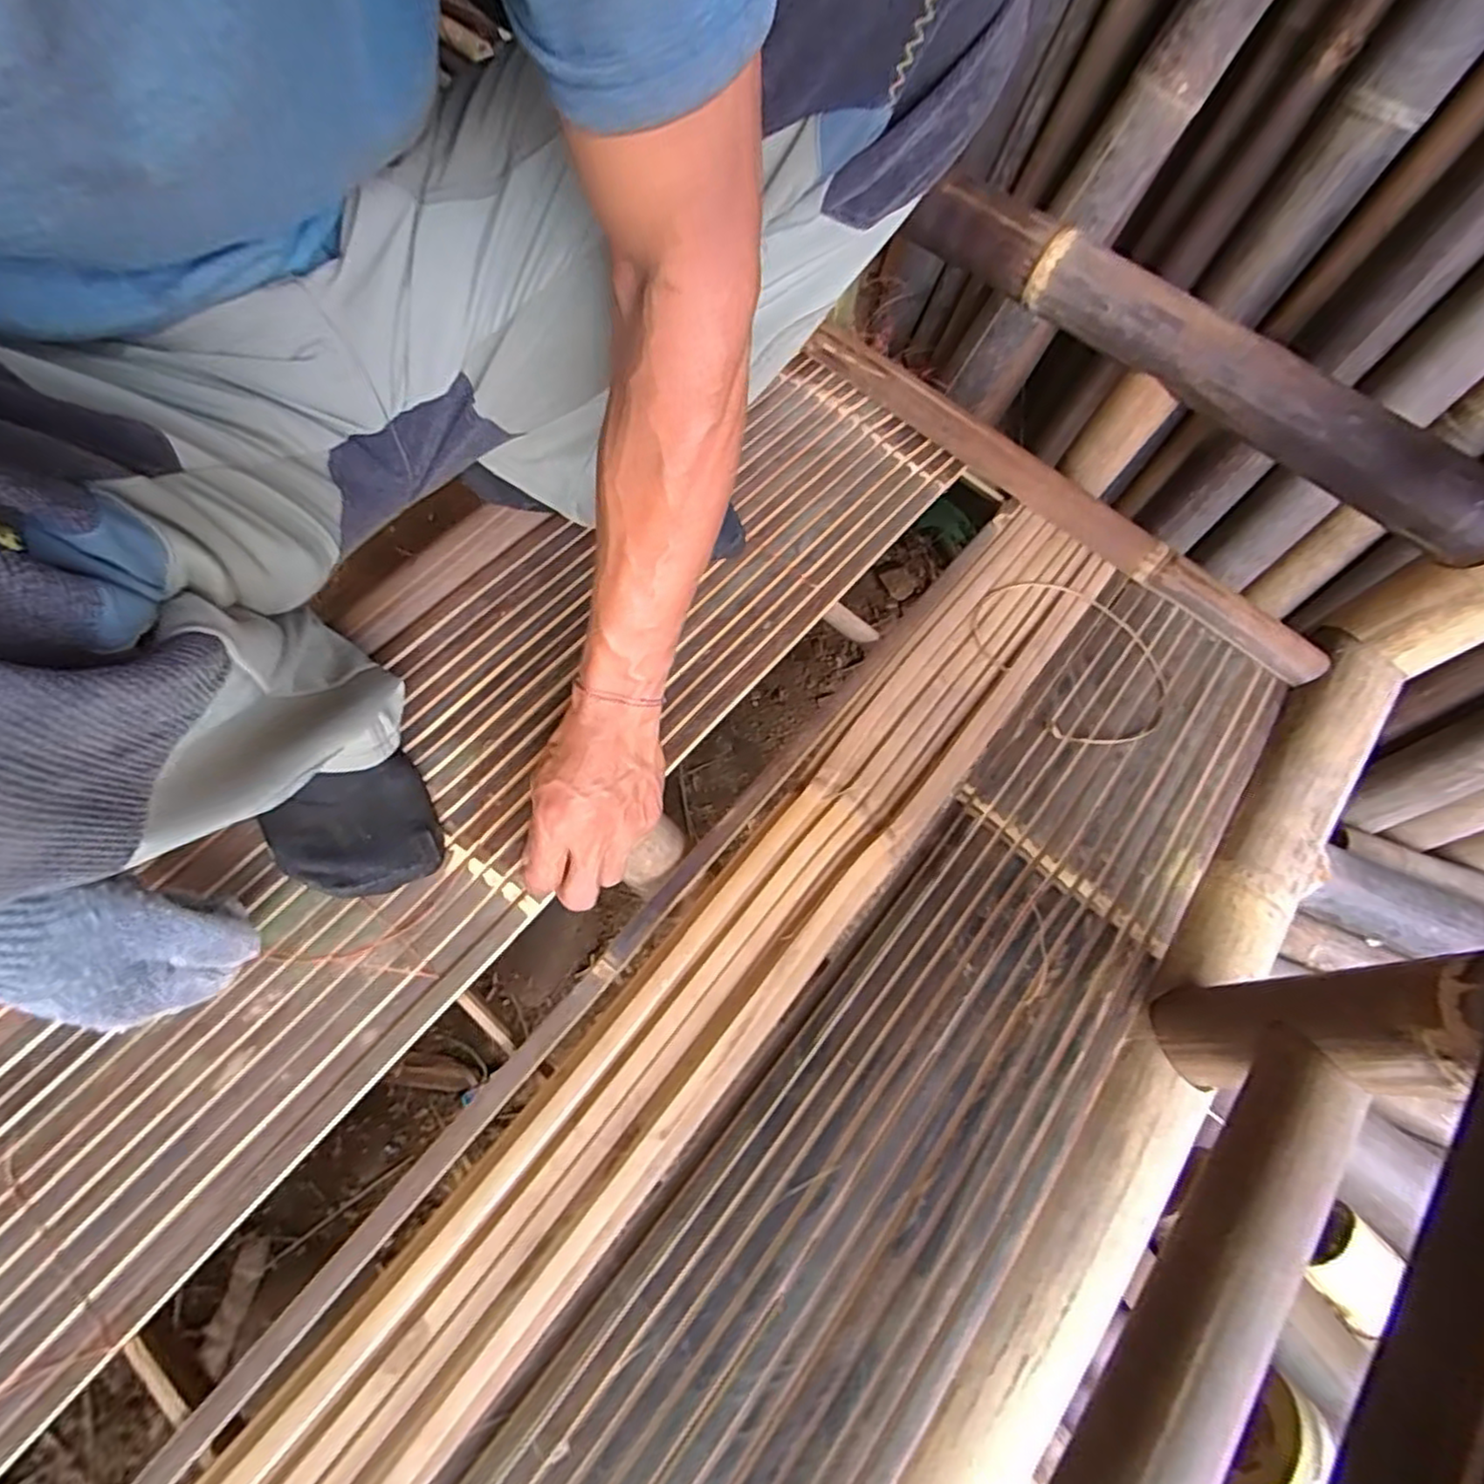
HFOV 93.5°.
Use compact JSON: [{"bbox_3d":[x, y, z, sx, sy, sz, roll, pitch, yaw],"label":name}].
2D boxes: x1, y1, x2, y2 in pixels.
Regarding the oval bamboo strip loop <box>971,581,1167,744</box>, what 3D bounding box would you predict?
[{"bbox_3d":[0.281,-0.073,0.590,0.143,0.014,0.172,-29,71,-15],"label":"oval bamboo strip loop"}]

